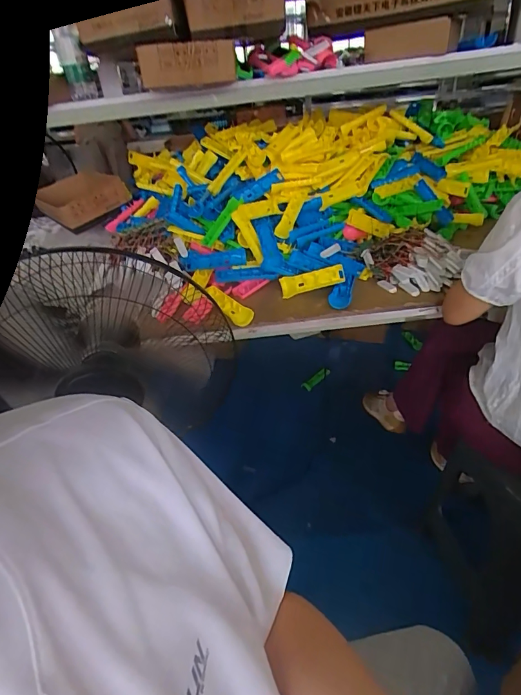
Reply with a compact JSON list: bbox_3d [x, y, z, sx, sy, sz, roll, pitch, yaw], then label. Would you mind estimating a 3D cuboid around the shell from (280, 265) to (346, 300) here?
[{"bbox_3d":[0.126,-0.164,1.036,0.157,0.044,0.024,-11,30,20],"label":"shell"}]

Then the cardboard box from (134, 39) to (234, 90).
[{"bbox_3d":[-0.167,-0.643,0.954,0.202,0.081,0.088,-1,33,8],"label":"cardboard box"}]

